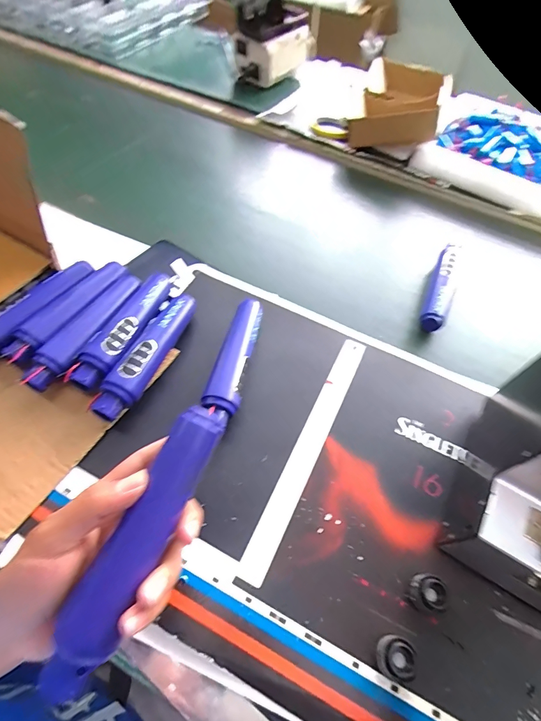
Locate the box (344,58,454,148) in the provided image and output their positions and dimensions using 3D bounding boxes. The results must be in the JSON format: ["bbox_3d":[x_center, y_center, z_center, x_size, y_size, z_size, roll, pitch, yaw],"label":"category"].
[{"bbox_3d":[0.268,-0.523,0.741,0.166,0.062,0.269,22,59,9],"label":"box"}]

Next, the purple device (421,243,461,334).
[{"bbox_3d":[0.250,-0.111,0.529,0.035,0.028,0.157,23,59,9],"label":"purple device"}]

